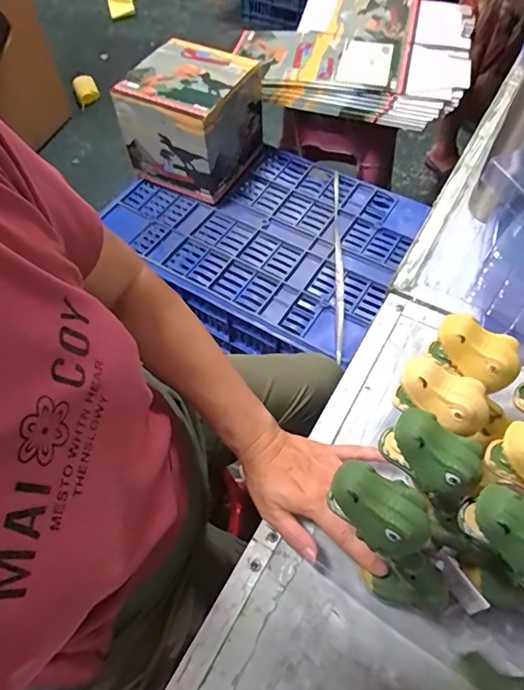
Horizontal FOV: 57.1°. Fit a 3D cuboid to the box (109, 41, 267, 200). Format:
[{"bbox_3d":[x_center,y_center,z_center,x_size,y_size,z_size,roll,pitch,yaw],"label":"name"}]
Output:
[{"bbox_3d":[-0.143,-0.486,1.059,0.221,0.234,0.247,23,62,15],"label":"box"}]

